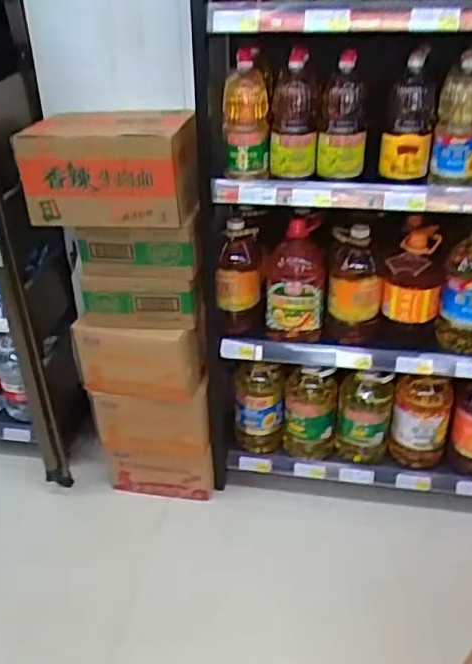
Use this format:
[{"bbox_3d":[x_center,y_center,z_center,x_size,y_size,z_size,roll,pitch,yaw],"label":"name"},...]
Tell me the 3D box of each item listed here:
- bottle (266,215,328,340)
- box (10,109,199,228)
[{"bbox_3d":[0.158,-0.142,1.620,0.147,0.317,0.118,2,31,6],"label":"bottle"},{"bbox_3d":[-0.293,-0.387,1.477,0.398,0.233,0.186,-1,31,1],"label":"box"}]

